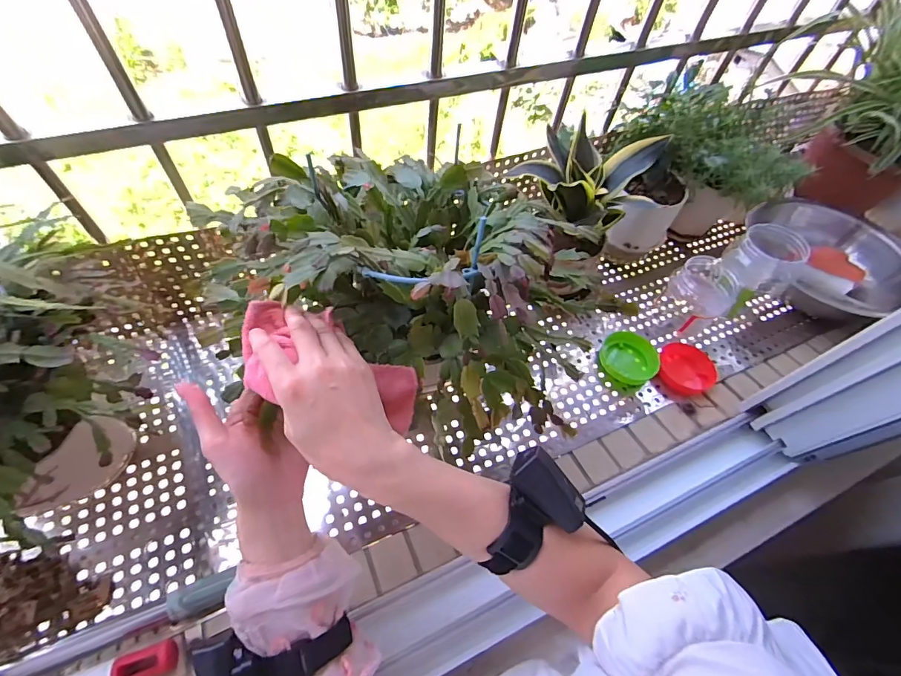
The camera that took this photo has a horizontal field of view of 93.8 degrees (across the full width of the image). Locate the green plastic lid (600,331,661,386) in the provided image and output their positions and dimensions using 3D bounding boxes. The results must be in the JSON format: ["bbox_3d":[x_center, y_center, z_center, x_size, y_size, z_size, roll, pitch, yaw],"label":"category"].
[{"bbox_3d":[0.292,0.031,0.689,0.091,0.016,0.093,2,56,-3],"label":"green plastic lid"}]

